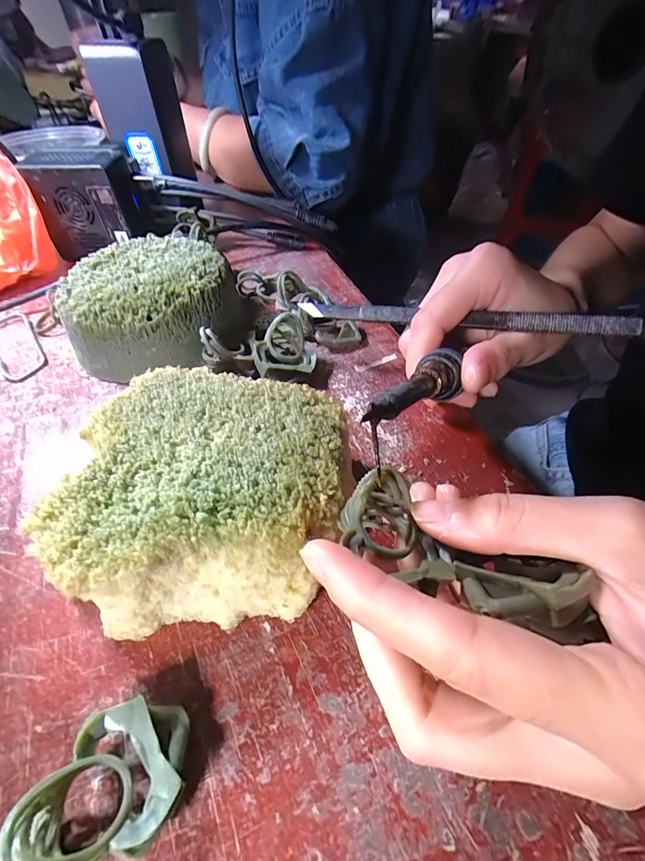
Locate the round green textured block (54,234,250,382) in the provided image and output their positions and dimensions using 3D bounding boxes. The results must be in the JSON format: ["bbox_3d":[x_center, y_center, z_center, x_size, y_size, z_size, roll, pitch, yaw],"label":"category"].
[{"bbox_3d":[-0.107,-0.080,0.242,0.101,0.046,0.092,-1,50,2],"label":"round green textured block"}]

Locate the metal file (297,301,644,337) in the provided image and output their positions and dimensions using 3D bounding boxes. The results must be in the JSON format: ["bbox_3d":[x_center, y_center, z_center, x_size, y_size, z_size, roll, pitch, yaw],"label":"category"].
[{"bbox_3d":[0.063,-0.056,0.188,0.162,0.006,0.007,11,51,22],"label":"metal file"}]

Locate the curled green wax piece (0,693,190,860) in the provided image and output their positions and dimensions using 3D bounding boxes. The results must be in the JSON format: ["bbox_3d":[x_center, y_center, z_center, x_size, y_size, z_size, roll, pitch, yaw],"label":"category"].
[{"bbox_3d":[-0.057,0.095,0.103,0.035,0.029,0.033,-12,50,-7],"label":"curled green wax piece"}]

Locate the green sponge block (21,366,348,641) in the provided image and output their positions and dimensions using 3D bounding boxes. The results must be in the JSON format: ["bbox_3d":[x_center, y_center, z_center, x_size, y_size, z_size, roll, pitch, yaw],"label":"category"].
[{"bbox_3d":[-0.043,0.026,0.151,0.100,0.043,0.098,4,50,6],"label":"green sponge block"}]

